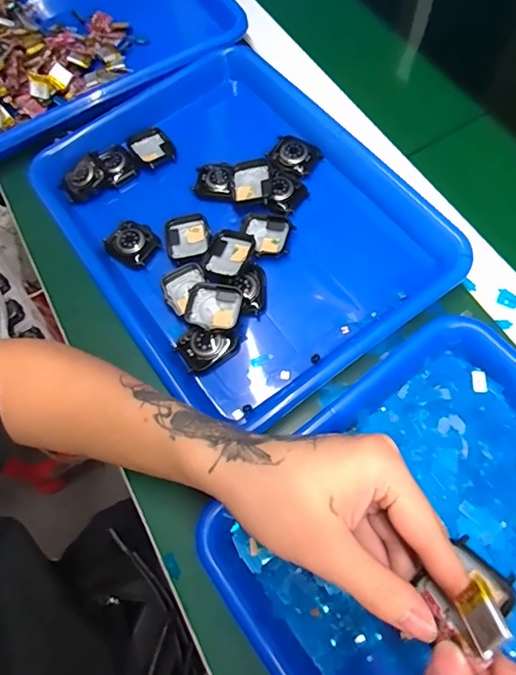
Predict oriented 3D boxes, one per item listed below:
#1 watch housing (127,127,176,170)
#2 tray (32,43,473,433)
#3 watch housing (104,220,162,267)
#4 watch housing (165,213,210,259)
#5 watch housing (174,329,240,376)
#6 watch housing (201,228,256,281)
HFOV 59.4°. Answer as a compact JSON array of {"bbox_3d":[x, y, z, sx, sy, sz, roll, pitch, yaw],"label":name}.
[{"bbox_3d":[-0.102,-0.182,0.439,0.038,0.014,0.044,-32,68,-6],"label":"watch housing"},{"bbox_3d":[-0.015,-0.106,0.403,0.269,0.052,0.333,-35,69,-8],"label":"tray"},{"bbox_3d":[-0.109,-0.083,0.396,0.042,0.007,0.036,32,75,17],"label":"watch housing"},{"bbox_3d":[-0.062,-0.088,0.396,0.039,0.011,0.040,-17,67,0],"label":"watch housing"},{"bbox_3d":[-0.040,0.006,0.353,0.043,0.010,0.034,-33,68,-7],"label":"watch housing"},{"bbox_3d":[-0.024,-0.070,0.372,0.035,0.011,0.047,30,75,17],"label":"watch housing"}]

